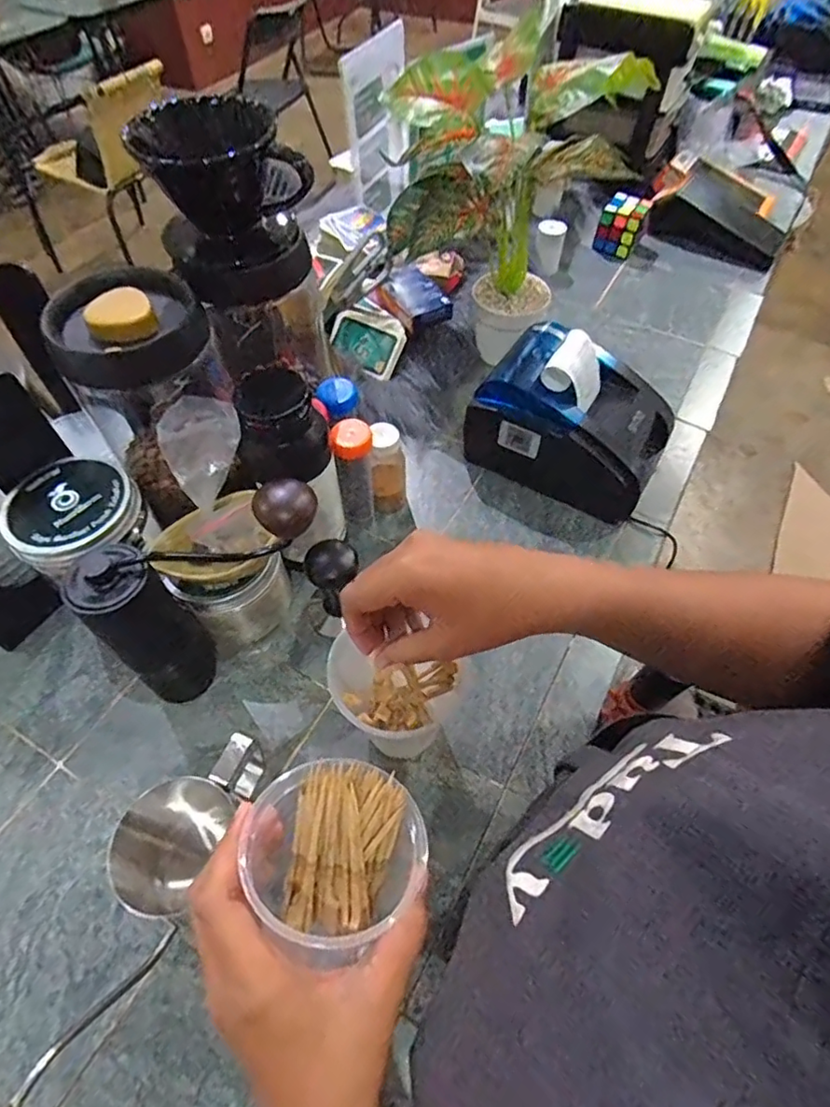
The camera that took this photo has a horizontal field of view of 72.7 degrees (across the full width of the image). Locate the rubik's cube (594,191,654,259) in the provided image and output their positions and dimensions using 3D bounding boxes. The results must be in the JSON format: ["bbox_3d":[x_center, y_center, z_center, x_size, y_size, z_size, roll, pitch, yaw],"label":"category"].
[{"bbox_3d":[0.293,-0.463,0.799,0.061,0.064,0.058,25,60,15],"label":"rubik's cube"}]

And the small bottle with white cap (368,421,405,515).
[{"bbox_3d":[-0.025,-0.078,0.529,0.027,0.092,0.030,3,56,2],"label":"small bottle with white cap"}]

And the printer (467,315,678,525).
[{"bbox_3d":[0.153,-0.132,0.545,0.176,0.122,0.122,26,60,16],"label":"printer"}]

